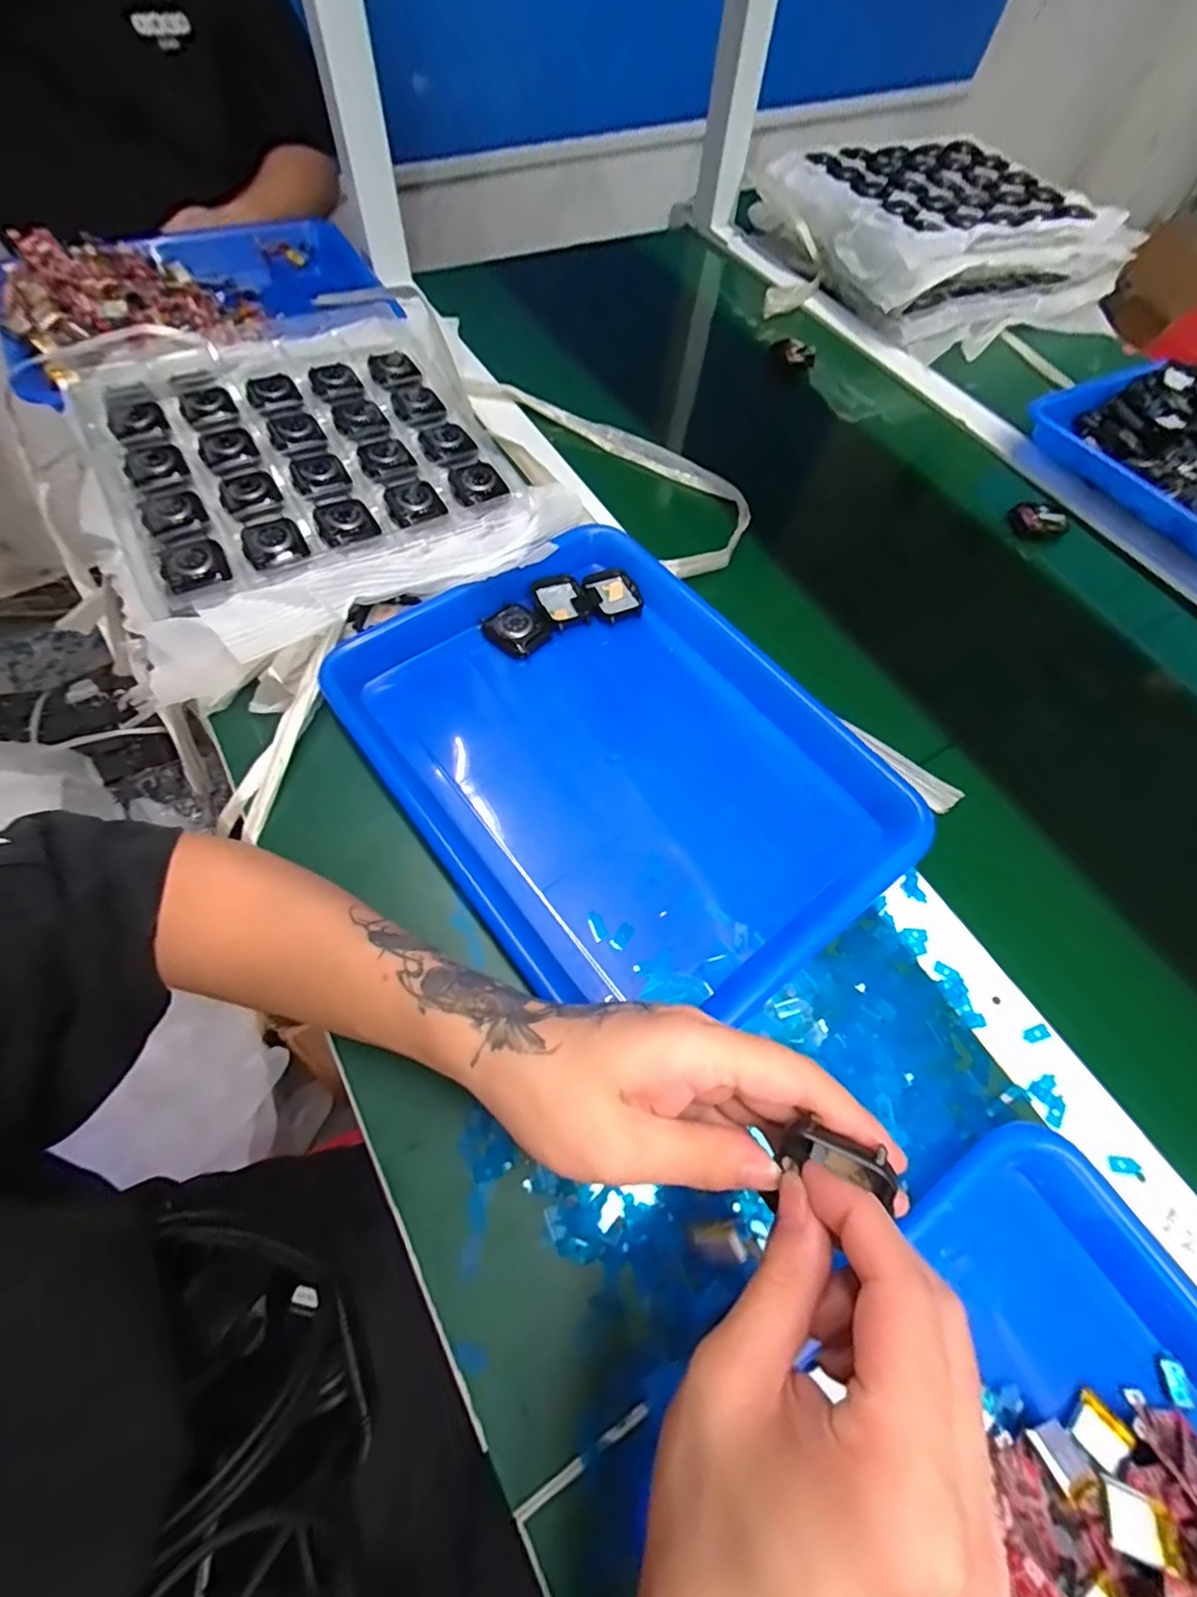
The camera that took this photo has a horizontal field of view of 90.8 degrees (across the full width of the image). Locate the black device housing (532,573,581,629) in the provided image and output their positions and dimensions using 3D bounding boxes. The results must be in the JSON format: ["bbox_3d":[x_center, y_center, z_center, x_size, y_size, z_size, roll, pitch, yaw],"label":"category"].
[{"bbox_3d":[-0.028,-0.148,0.441,0.036,0.009,0.044,-18,66,-12],"label":"black device housing"}]

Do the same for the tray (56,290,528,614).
[{"bbox_3d":[-0.233,-0.297,0.484,0.300,0.033,0.339,-29,69,-17],"label":"tray"}]

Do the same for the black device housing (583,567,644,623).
[{"bbox_3d":[0.010,-0.155,0.450,0.037,0.014,0.042,-22,67,-14],"label":"black device housing"}]

